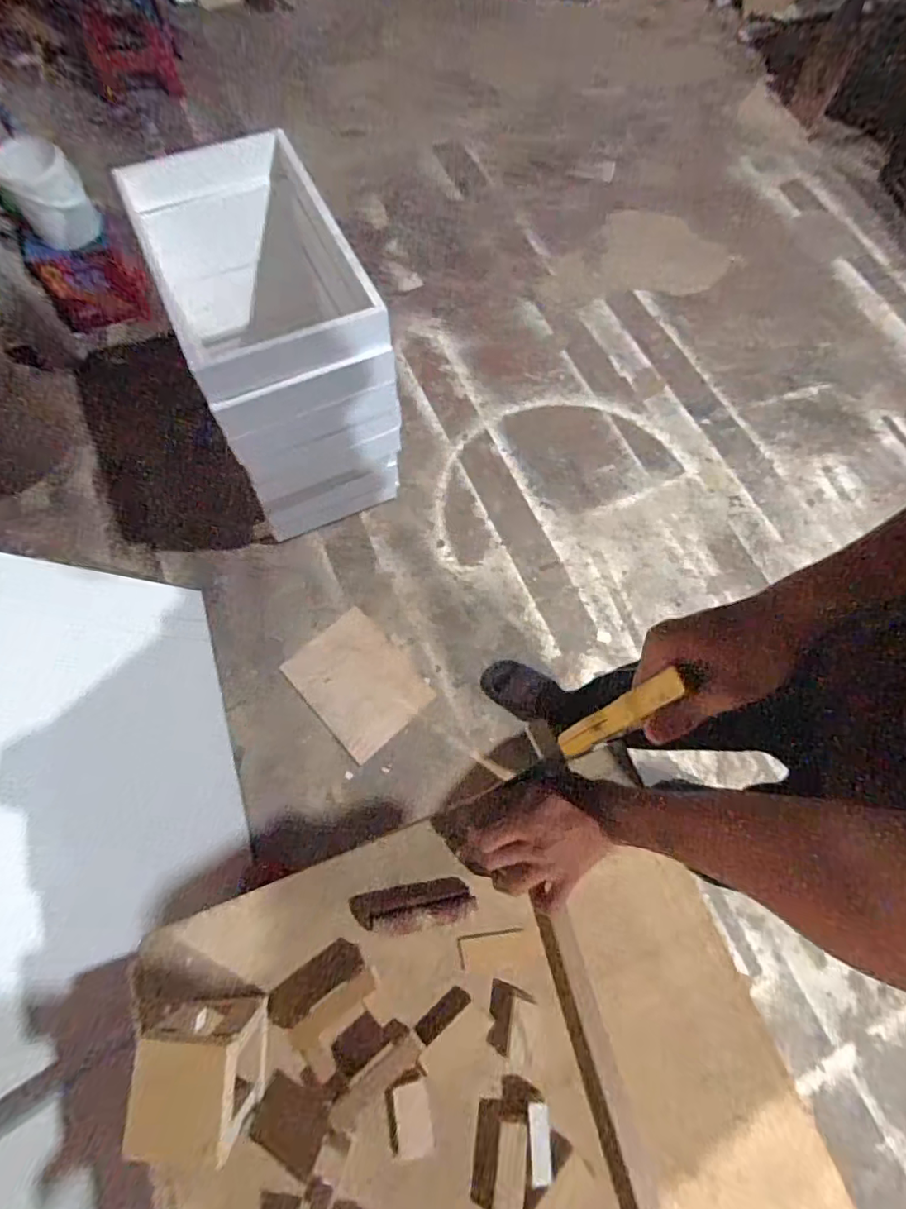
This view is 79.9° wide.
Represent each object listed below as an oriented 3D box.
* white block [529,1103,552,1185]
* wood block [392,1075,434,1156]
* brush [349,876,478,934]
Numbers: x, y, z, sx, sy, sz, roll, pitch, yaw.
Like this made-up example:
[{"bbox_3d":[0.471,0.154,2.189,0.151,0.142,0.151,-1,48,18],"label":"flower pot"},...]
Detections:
[{"bbox_3d":[0.073,0.450,0.452,0.017,0.008,0.049,0,69,0],"label":"white block"},{"bbox_3d":[-0.034,0.440,0.464,0.030,0.006,0.051,-9,69,-4],"label":"wood block"},{"bbox_3d":[-0.039,0.291,0.521,0.117,0.027,0.038,-9,69,-4],"label":"brush"}]

